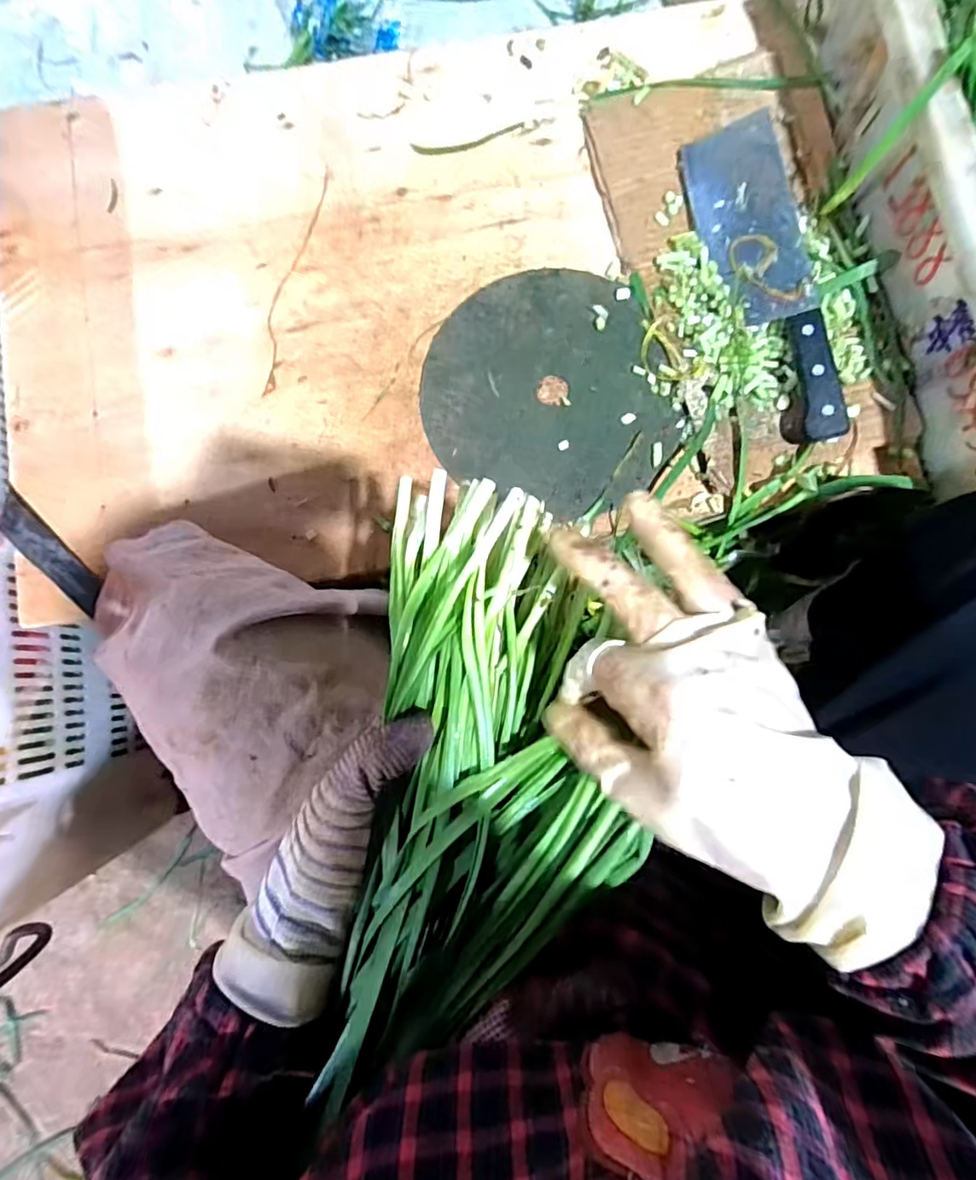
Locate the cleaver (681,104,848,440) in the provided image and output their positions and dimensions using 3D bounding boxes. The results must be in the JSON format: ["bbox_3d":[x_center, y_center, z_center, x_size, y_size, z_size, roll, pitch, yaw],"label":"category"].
[{"bbox_3d":[0.218,-0.246,0.444,0.077,0.036,0.275,-9,83,-1],"label":"cleaver"}]

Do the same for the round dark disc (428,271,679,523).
[{"bbox_3d":[0.046,-0.159,0.456,0.189,0.005,0.205,0,83,0],"label":"round dark disc"}]

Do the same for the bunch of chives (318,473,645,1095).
[{"bbox_3d":[0.002,0.083,0.275,0.121,0.047,0.272,4,80,1],"label":"bunch of chives"}]

